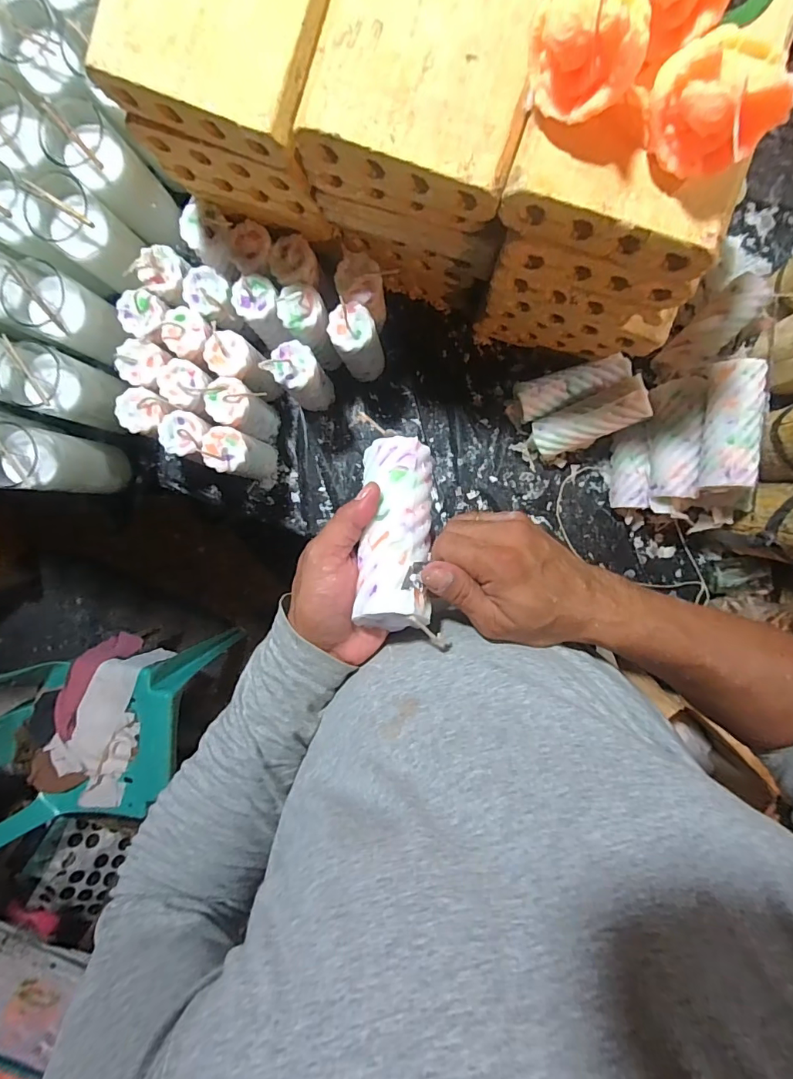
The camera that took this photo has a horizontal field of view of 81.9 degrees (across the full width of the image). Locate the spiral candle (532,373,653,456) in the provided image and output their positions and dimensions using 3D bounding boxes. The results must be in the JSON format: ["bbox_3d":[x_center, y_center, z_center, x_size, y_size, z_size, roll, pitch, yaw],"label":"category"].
[{"bbox_3d":[0.238,-0.148,0.571,0.141,0.040,0.053,-22,92,31],"label":"spiral candle"}]

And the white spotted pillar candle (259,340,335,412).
[{"bbox_3d":[-0.113,-0.198,0.559,0.051,0.157,0.048,0,93,2],"label":"white spotted pillar candle"}]

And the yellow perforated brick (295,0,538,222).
[{"bbox_3d":[0.032,-0.374,0.356,0.162,0.086,0.205,19,94,1],"label":"yellow perforated brick"}]

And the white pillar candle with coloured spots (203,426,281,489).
[{"bbox_3d":[-0.194,-0.104,0.584,0.052,0.138,0.055,0,93,2],"label":"white pillar candle with coloured spots"}]

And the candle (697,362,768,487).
[{"bbox_3d":[0.364,-0.124,0.499,0.042,0.044,0.136,3,93,2],"label":"candle"}]

